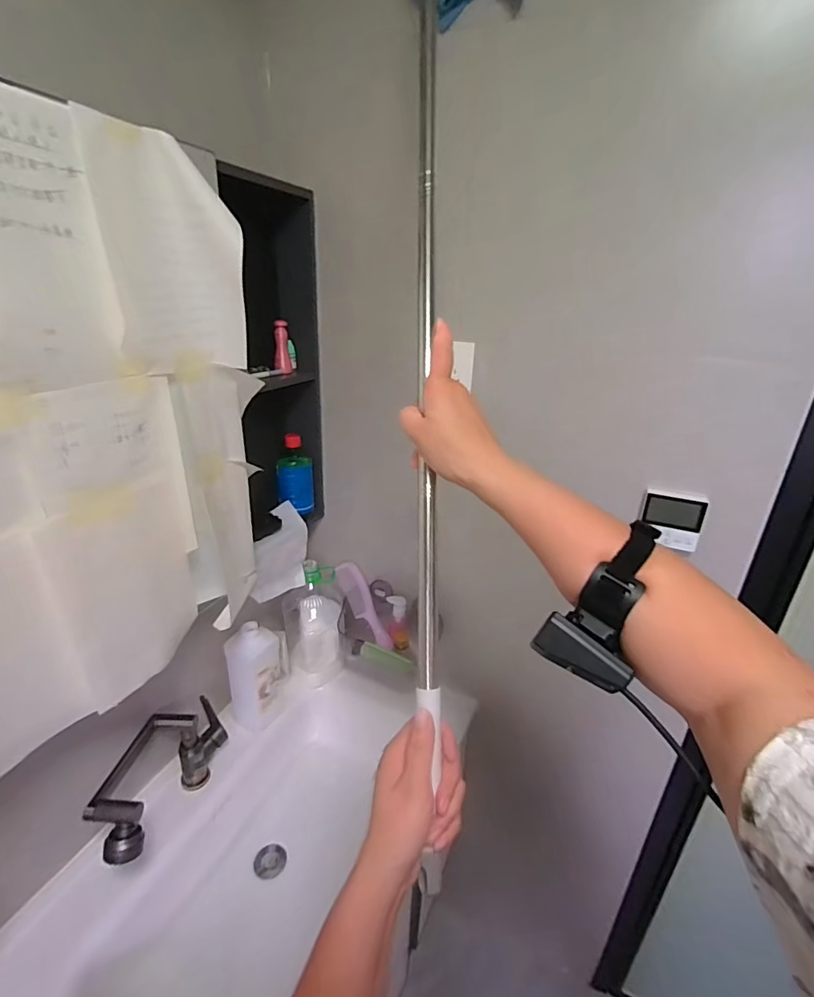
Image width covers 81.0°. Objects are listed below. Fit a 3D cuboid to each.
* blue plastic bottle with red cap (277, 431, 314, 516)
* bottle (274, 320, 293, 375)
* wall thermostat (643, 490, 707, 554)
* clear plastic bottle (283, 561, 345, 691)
[{"bbox_3d":[-0.227,-0.050,0.972,0.071,0.157,0.045,-3,24,-14],"label":"blue plastic bottle with red cap"},{"bbox_3d":[-0.230,-0.280,0.883,0.028,0.093,0.028,-1,24,-9],"label":"bottle"},{"bbox_3d":[0.415,0.033,0.744,0.086,0.083,0.025,16,27,27],"label":"wall thermostat"},{"bbox_3d":[-0.207,0.276,1.060,0.124,0.276,0.093,-3,24,-14],"label":"clear plastic bottle"}]

